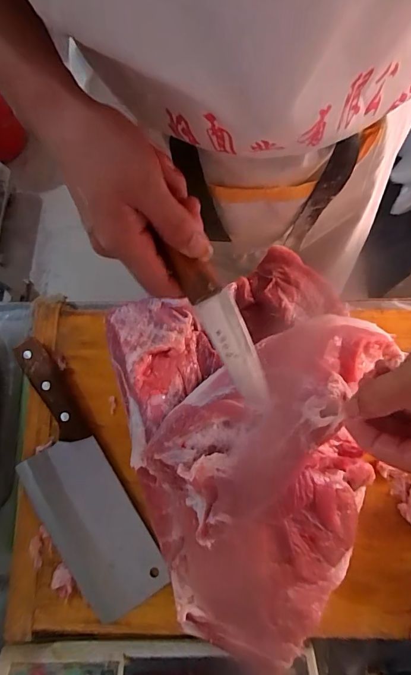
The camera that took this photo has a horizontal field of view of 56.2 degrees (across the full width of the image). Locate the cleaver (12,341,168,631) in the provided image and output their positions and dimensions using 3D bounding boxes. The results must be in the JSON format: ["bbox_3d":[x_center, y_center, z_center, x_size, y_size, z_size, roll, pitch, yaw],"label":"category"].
[{"bbox_3d":[-0.151,0.151,0.425,0.089,0.019,0.303,-30,84,-9],"label":"cleaver"}]

